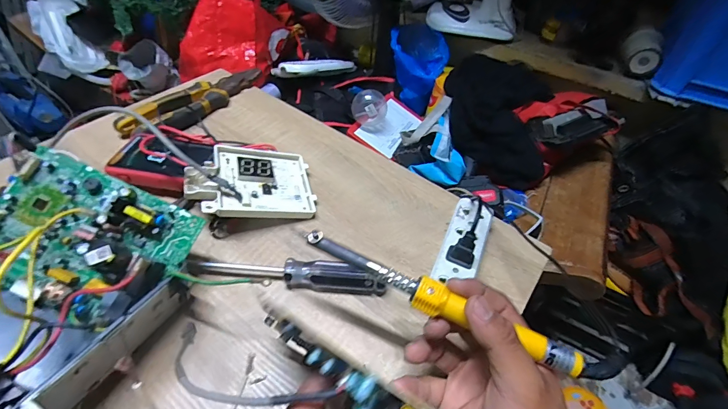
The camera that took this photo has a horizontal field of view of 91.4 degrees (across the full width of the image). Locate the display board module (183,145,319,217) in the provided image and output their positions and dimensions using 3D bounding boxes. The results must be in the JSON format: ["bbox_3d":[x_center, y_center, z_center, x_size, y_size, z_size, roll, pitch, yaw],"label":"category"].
[{"bbox_3d":[-0.128,-0.028,0.408,0.136,0.013,0.094,1,55,-31],"label":"display board module"}]

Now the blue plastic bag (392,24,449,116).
[{"bbox_3d":[0.162,-0.416,1.084,0.165,0.186,0.146,25,51,16],"label":"blue plastic bag"}]

